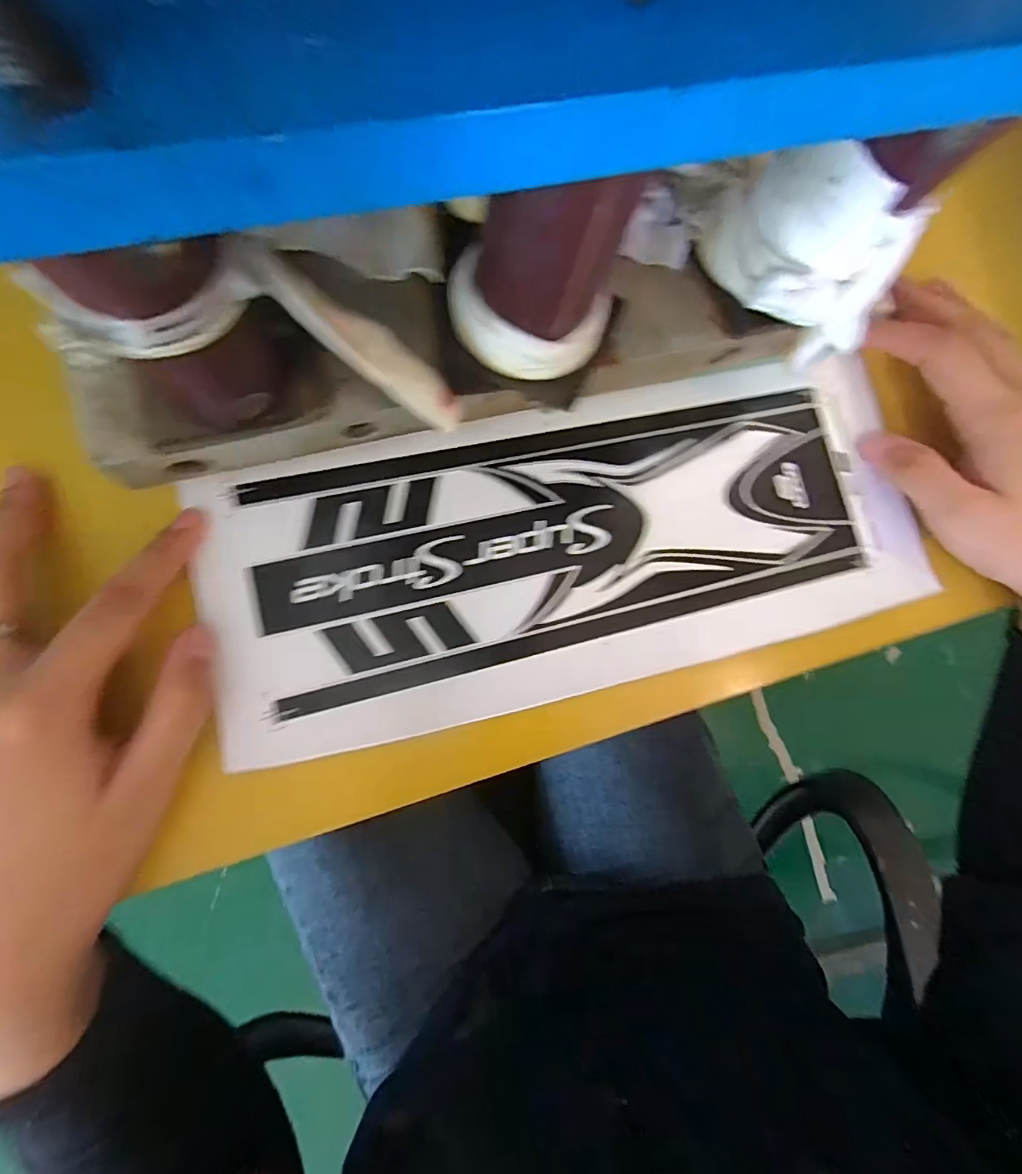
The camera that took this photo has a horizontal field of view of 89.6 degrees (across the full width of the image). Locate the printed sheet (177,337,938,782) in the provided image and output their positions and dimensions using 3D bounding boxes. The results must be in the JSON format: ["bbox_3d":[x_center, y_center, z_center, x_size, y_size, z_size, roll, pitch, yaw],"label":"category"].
[{"bbox_3d":[0.033,-0.019,0.226,0.307,0.006,0.124,-14,86,-10],"label":"printed sheet"}]

